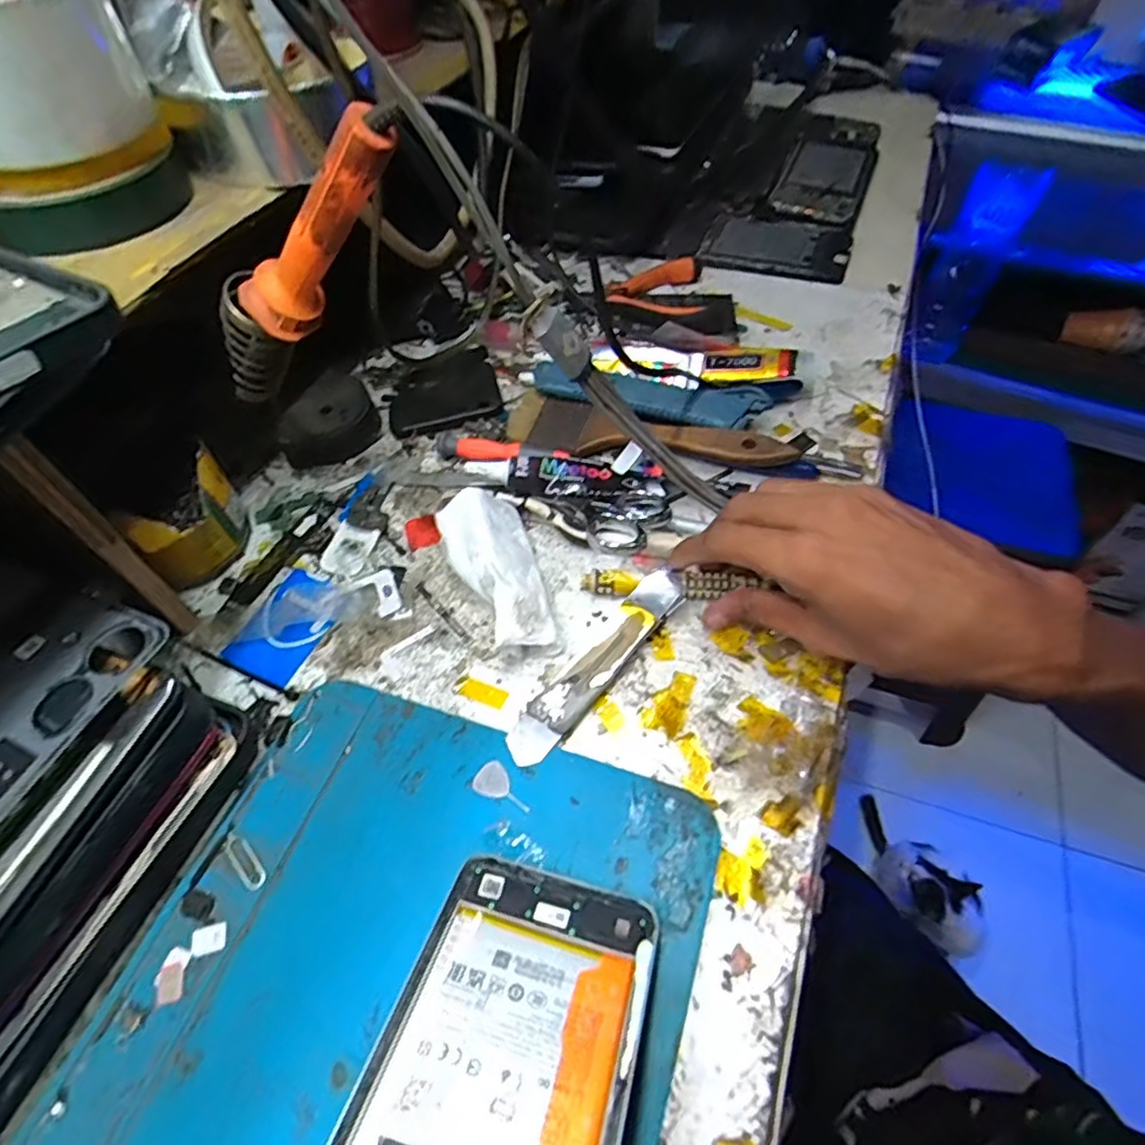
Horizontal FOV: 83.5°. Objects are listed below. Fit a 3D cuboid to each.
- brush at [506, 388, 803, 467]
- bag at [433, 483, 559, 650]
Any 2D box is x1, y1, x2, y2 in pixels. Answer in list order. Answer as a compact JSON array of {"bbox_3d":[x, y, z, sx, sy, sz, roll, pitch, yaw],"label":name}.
[{"bbox_3d":[0.041,-0.077,0.380,0.170,0.022,0.034,16,56,15],"label":"brush"},{"bbox_3d":[-0.039,-0.001,0.326,0.042,0.031,0.095,-15,54,-7],"label":"bag"}]

